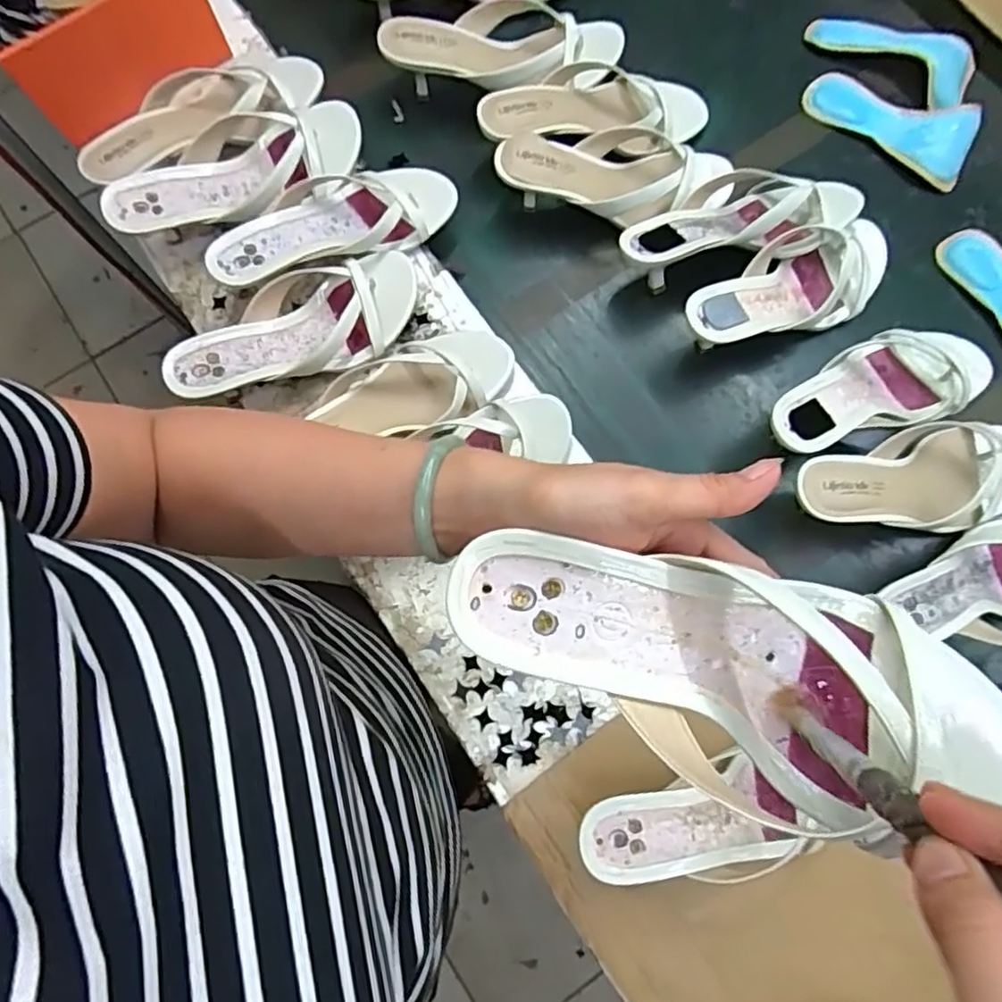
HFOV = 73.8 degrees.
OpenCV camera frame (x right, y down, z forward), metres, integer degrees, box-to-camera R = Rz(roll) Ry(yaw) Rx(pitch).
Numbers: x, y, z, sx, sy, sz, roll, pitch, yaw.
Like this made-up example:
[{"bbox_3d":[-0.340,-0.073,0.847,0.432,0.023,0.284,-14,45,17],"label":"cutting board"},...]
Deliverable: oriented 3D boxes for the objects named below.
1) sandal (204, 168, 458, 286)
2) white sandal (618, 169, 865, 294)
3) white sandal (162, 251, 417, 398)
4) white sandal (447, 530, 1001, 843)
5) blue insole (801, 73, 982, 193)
[{"bbox_3d":[-0.155,-0.260,0.619,0.229,0.058,0.080,-31,72,-8],"label":"sandal"},{"bbox_3d":[0.229,-0.269,0.654,0.240,0.065,0.099,-19,77,-3],"label":"white sandal"},{"bbox_3d":[-0.180,-0.158,0.596,0.231,0.059,0.097,-28,78,-4],"label":"white sandal"},{"bbox_3d":[0.089,0.070,0.267,0.223,0.049,0.092,17,72,2],"label":"white sandal"},{"bbox_3d":[0.422,-0.414,0.715,0.186,0.031,0.084,40,81,10],"label":"blue insole"}]

